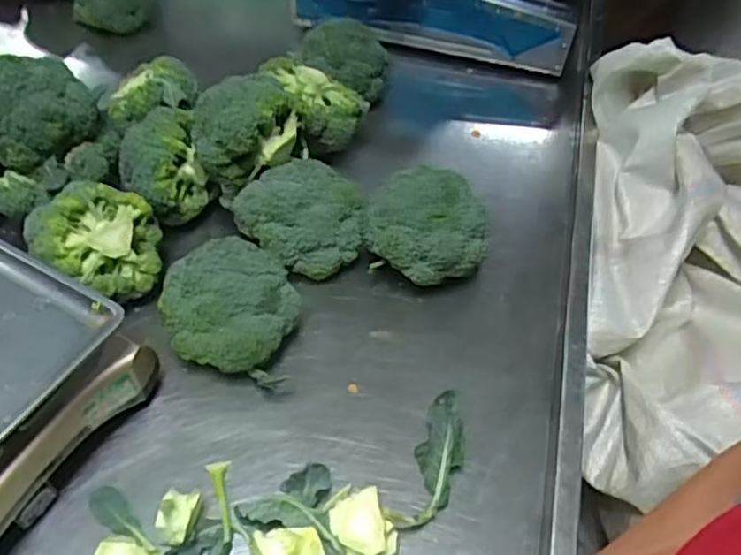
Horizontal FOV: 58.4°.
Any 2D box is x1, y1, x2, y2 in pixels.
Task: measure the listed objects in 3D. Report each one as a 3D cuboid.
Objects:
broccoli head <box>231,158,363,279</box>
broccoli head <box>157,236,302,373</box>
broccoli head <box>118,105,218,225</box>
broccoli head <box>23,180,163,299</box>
[{"bbox_3d":[-0.075,-0.060,0.726,0.133,0.106,0.097,-12,51,-13],"label":"broccoli head"},{"bbox_3d":[-0.133,0.035,0.638,0.127,0.108,0.101,-8,50,-10],"label":"broccoli head"},{"bbox_3d":[-0.229,-0.123,0.739,0.092,0.101,0.099,-20,53,-19],"label":"broccoli head"},{"bbox_3d":[-0.273,-0.033,0.656,0.111,0.084,0.094,-4,49,-7],"label":"broccoli head"}]

